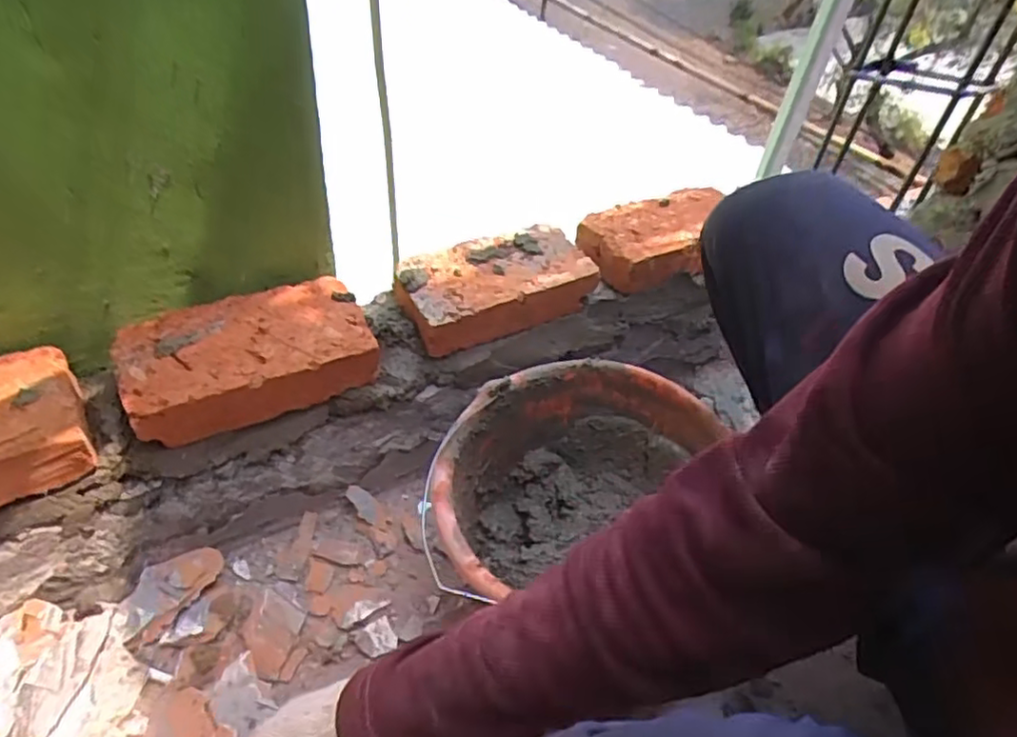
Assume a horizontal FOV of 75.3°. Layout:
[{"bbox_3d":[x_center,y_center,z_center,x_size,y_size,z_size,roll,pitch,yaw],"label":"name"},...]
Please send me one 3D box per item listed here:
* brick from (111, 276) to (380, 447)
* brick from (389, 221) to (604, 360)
[{"bbox_3d":[-0.217,-0.010,0.561,0.196,0.055,0.109,-19,50,-23],"label":"brick"},{"bbox_3d":[-0.013,-0.083,0.653,0.187,0.054,0.085,-18,50,-23],"label":"brick"}]

